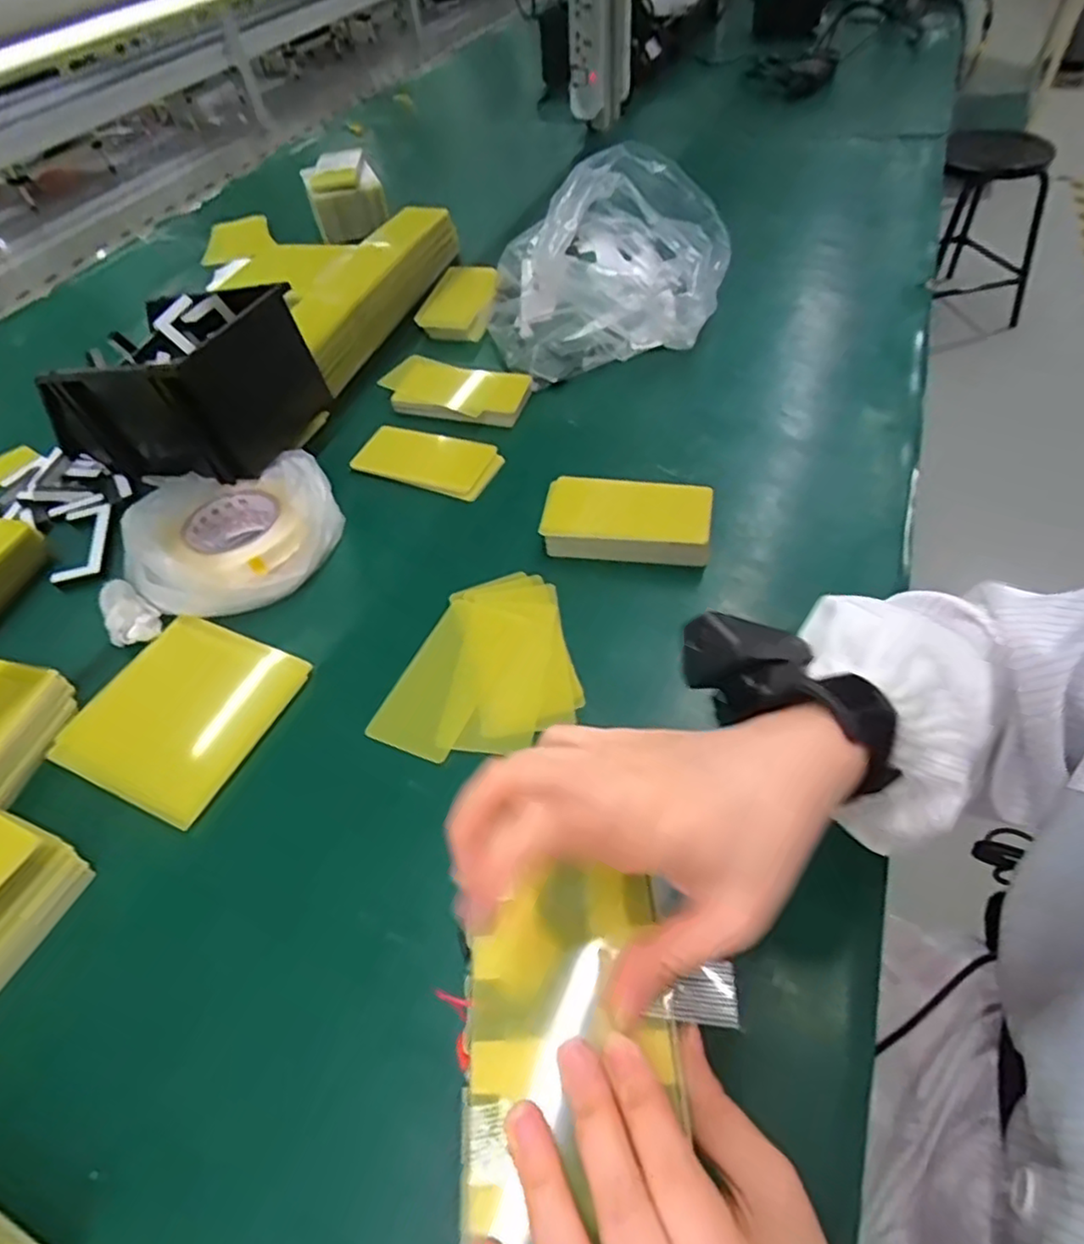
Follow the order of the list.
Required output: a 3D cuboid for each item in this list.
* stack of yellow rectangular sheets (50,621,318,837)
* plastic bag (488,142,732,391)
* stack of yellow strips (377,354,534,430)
[{"bbox_3d":[-0.275,0.065,0.505,0.145,0.008,0.145,18,56,19],"label":"stack of yellow rectangular sheets"},{"bbox_3d":[0.081,-0.436,0.810,0.286,0.124,0.334,3,52,8],"label":"plastic bag"},{"bbox_3d":[-0.097,-0.262,0.743,0.164,0.027,0.077,12,54,15],"label":"stack of yellow strips"}]

